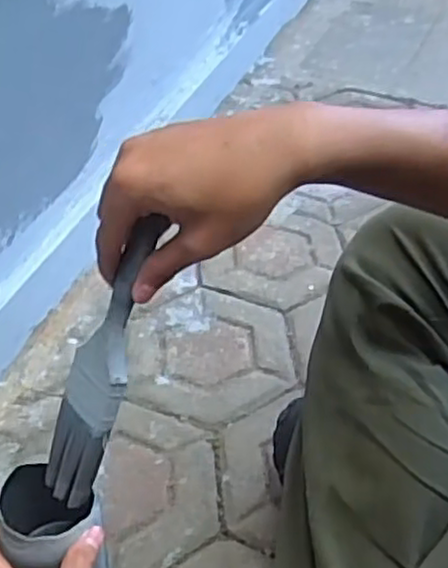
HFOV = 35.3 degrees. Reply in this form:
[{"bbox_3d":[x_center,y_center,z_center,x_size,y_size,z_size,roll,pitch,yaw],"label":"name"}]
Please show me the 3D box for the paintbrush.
[{"bbox_3d":[-0.083,0.055,0.469,0.045,0.210,0.013,28,19,26],"label":"paintbrush"}]

